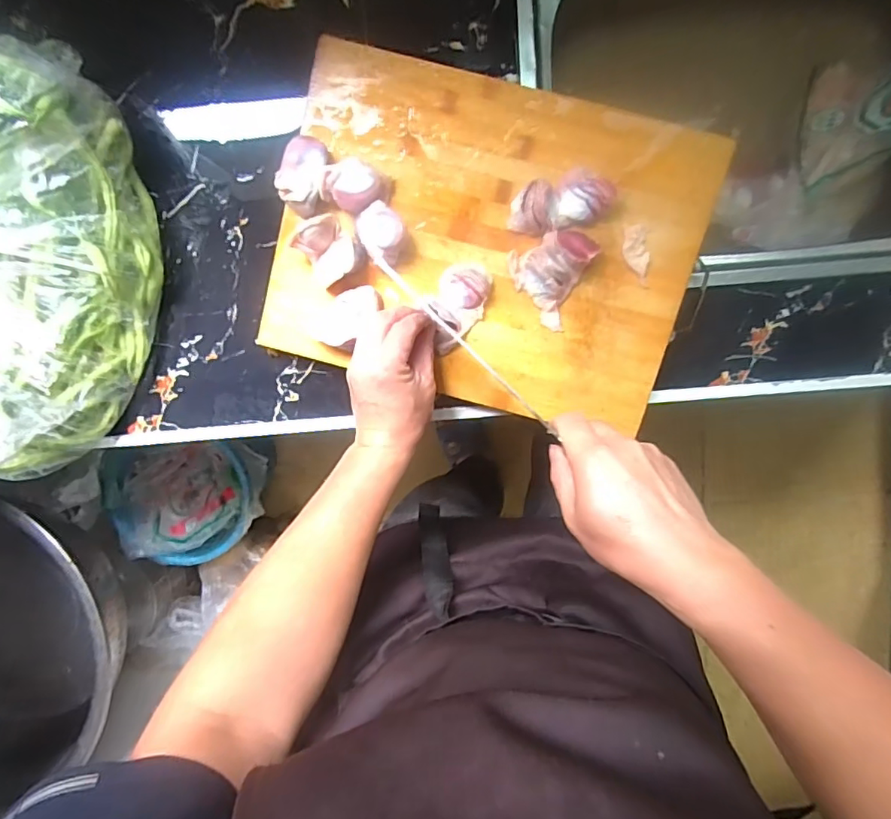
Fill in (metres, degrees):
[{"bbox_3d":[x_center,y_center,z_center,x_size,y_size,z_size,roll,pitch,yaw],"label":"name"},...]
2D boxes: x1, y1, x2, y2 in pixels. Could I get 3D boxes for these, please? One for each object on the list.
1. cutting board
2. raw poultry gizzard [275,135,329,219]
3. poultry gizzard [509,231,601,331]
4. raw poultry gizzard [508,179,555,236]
[{"bbox_3d":[0.038,-0.140,0.474,0.357,0.026,0.266,15,103,-1],"label":"cutting board"},{"bbox_3d":[-0.120,-0.198,0.459,0.037,0.027,0.058,24,99,-1],"label":"raw poultry gizzard"},{"bbox_3d":[0.089,-0.120,0.473,0.066,0.030,0.080,24,99,-1],"label":"poultry gizzard"},{"bbox_3d":[0.076,-0.176,0.468,0.037,0.026,0.040,8,99,1],"label":"raw poultry gizzard"}]

